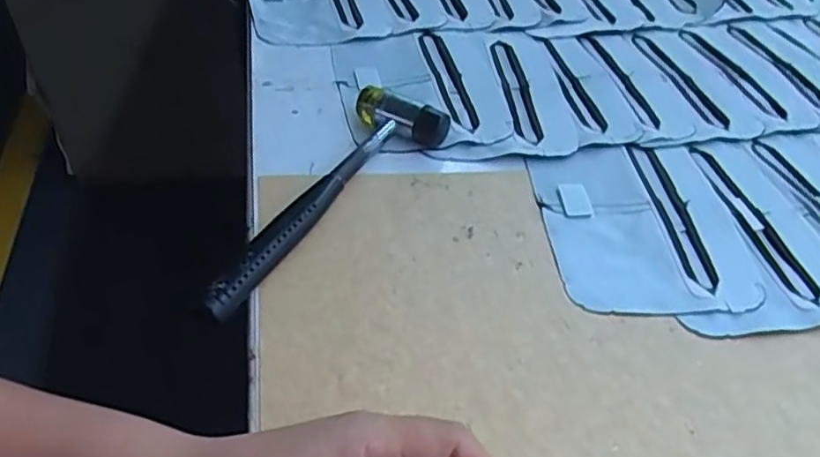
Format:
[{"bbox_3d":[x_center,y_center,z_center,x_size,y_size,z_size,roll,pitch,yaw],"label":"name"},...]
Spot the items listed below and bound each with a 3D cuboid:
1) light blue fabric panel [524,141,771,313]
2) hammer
[{"bbox_3d":[0.158,-0.009,0.468,0.129,0.004,0.169,2,43,-4],"label":"light blue fabric panel"},{"bbox_3d":[-0.065,-0.029,0.440,0.069,0.022,0.228,28,47,22],"label":"hammer"}]

